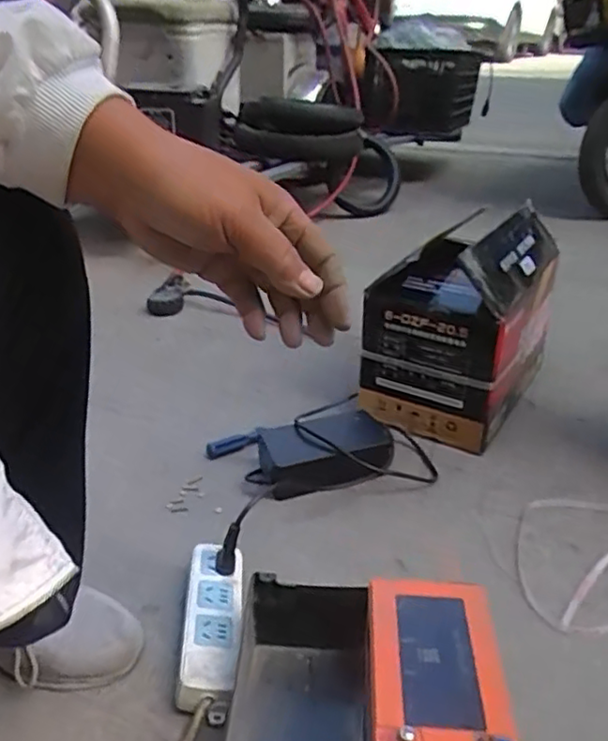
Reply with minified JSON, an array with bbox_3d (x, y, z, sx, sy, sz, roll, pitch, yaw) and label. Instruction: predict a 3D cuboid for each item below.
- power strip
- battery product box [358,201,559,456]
[{"bbox_3d":[-0.088,0.241,0.618,0.057,0.043,0.177,-1,28,-3],"label":"power strip"},{"bbox_3d":[0.239,-0.078,0.968,0.190,0.266,0.290,16,32,26],"label":"battery product box"}]

